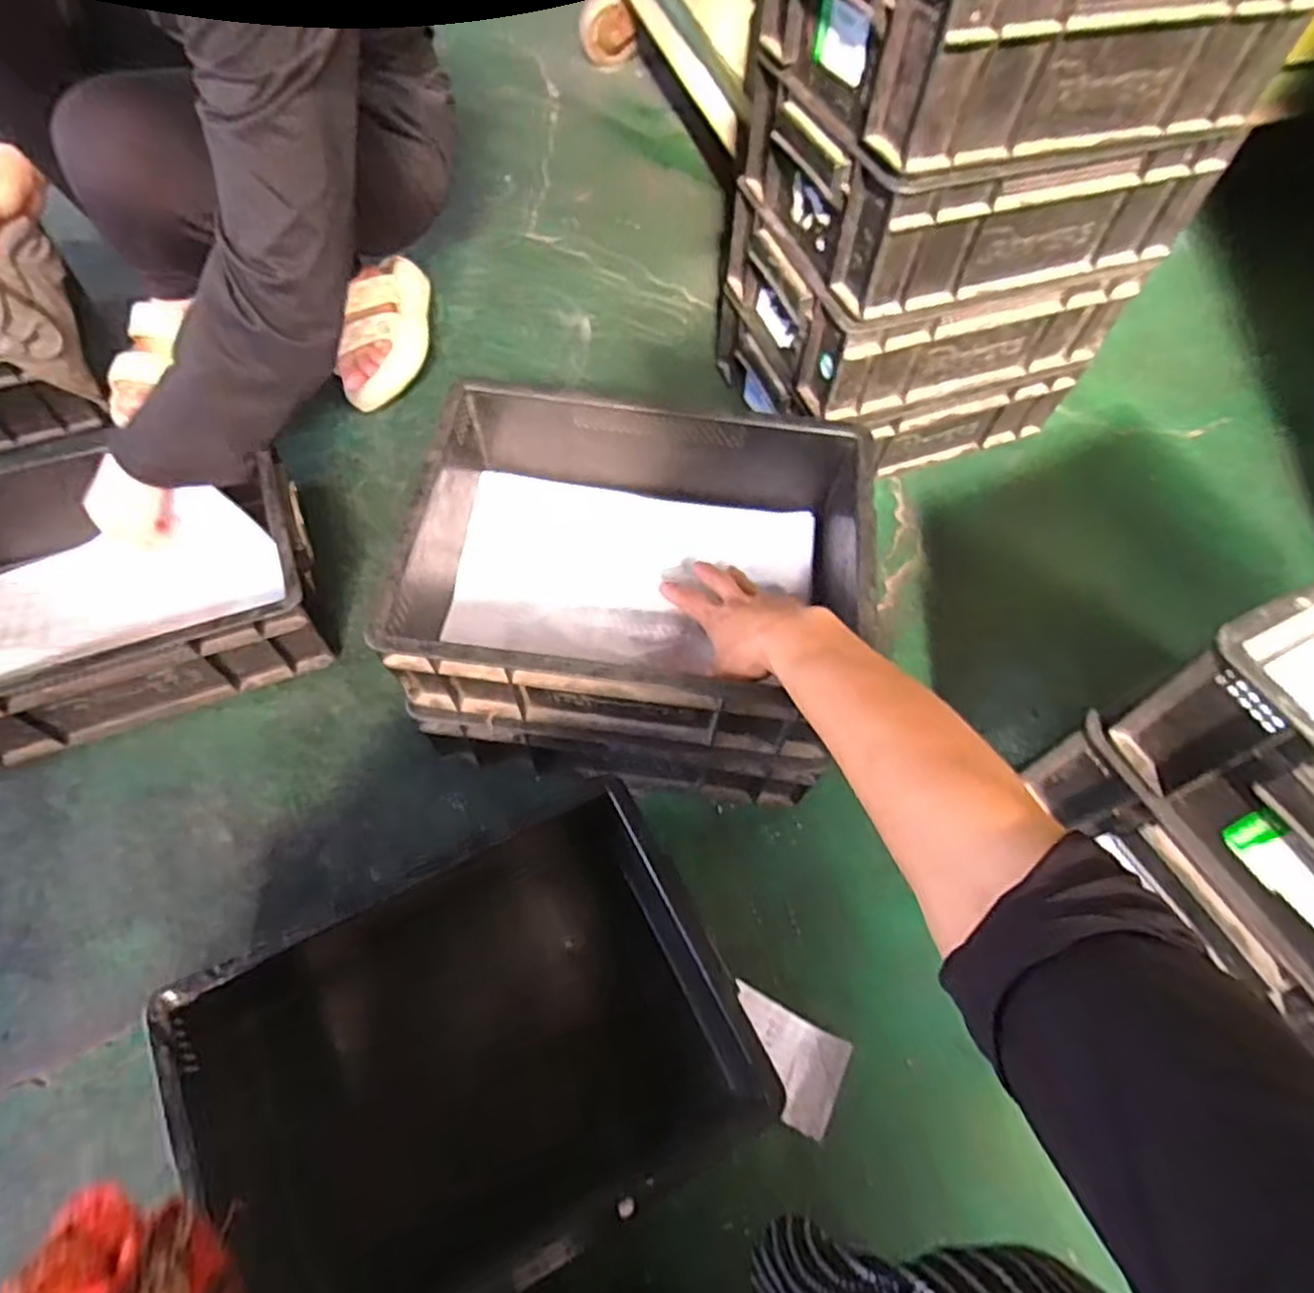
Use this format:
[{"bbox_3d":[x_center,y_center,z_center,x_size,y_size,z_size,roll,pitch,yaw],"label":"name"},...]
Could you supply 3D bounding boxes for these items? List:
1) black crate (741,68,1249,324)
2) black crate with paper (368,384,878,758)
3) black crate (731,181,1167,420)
[{"bbox_3d":[0.281,-0.429,0.668,0.337,0.110,0.228,-14,64,-11],"label":"black crate"},{"bbox_3d":[-0.013,-0.054,0.601,0.330,0.136,0.247,8,62,2],"label":"black crate with paper"},{"bbox_3d":[0.273,-0.373,0.770,0.336,0.129,0.235,-14,64,-11],"label":"black crate"}]

